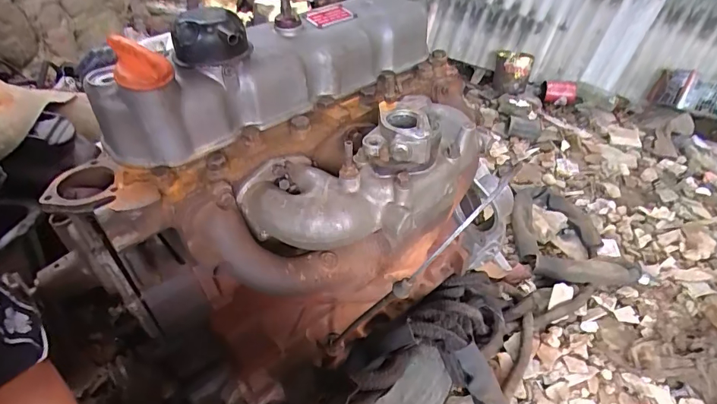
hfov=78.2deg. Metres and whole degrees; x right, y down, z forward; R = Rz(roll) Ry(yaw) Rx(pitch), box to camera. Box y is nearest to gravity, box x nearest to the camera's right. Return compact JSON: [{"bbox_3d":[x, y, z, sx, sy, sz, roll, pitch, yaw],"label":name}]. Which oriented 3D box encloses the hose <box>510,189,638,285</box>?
[{"bbox_3d":[0.583,0.090,1.258,0.269,0.081,0.370,2,39,-3],"label":"hose"}]

